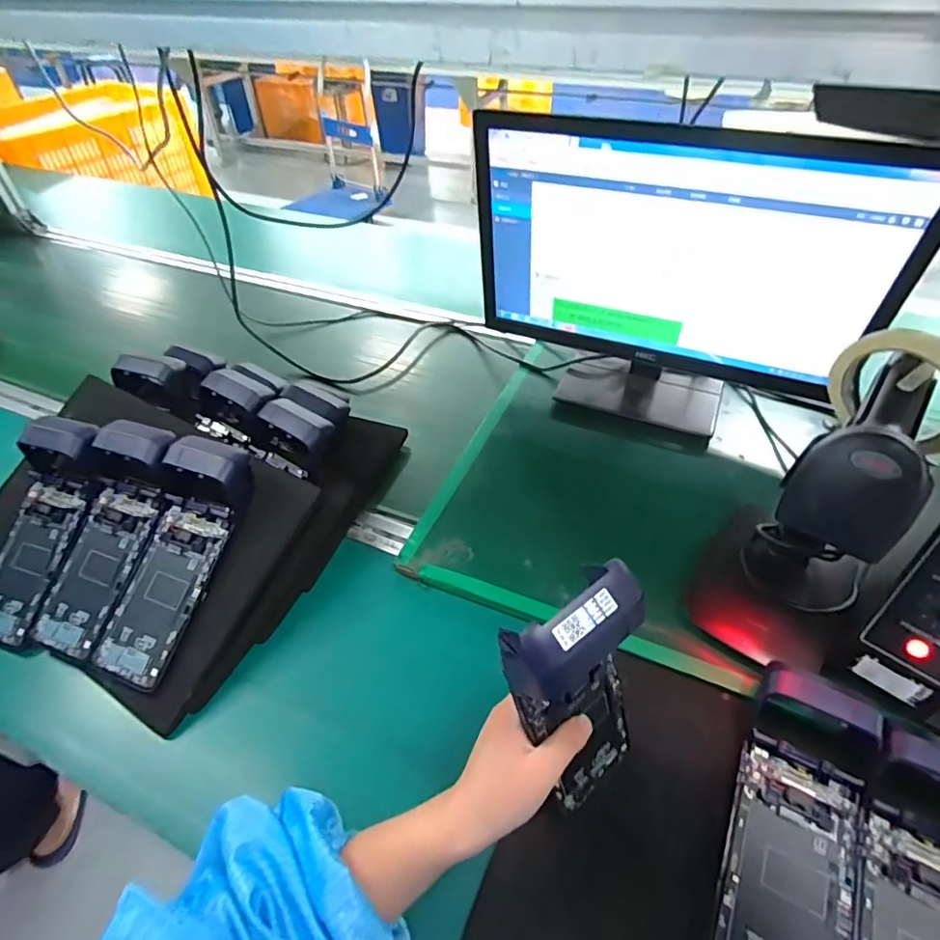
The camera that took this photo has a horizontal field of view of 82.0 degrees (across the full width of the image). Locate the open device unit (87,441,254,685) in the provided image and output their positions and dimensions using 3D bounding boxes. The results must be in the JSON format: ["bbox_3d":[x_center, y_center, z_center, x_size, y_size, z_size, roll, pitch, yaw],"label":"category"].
[{"bbox_3d":[-0.271,0.079,0.495,0.083,0.050,0.220,13,76,12],"label":"open device unit"}]

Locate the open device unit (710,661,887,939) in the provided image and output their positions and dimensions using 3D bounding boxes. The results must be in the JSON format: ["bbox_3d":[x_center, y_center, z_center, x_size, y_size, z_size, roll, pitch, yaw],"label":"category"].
[{"bbox_3d":[0.229,0.245,0.373,0.081,0.047,0.222,21,49,19],"label":"open device unit"}]

